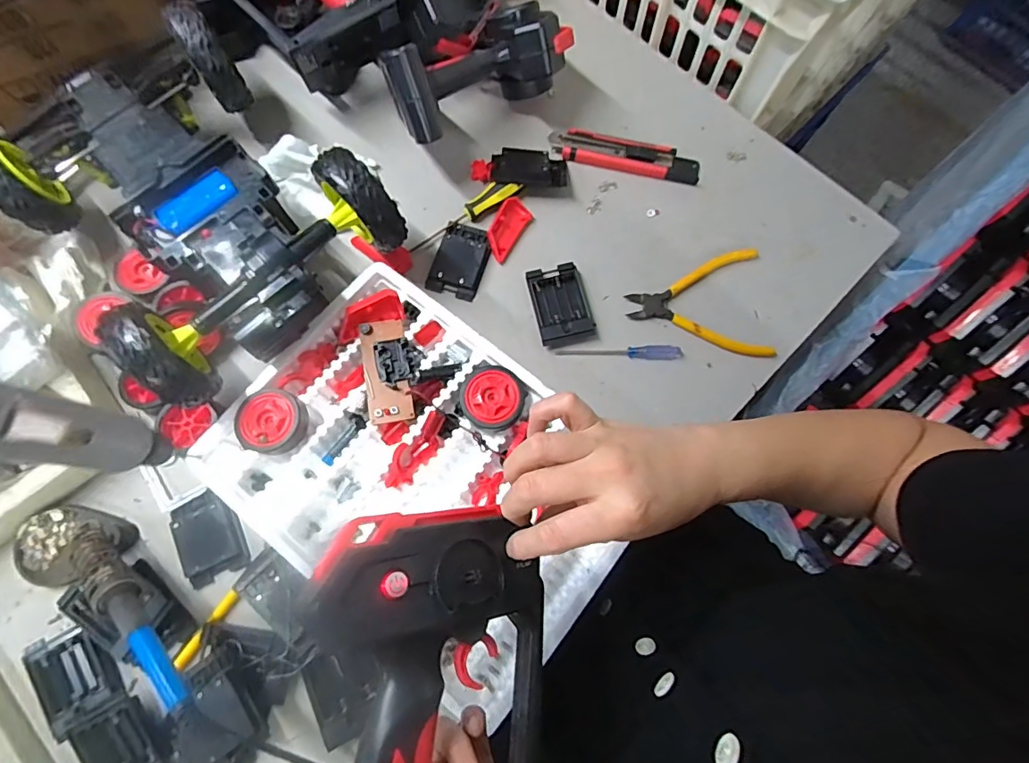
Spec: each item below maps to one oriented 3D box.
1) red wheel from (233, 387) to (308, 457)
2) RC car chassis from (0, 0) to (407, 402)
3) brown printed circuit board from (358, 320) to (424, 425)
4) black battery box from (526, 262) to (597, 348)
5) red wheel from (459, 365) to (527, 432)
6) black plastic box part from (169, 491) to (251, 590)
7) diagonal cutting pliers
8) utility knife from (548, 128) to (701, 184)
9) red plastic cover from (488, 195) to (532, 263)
[{"bbox_3d":[-0.215,0.036,0.439,0.061,0.019,0.055,9,75,2],"label":"red wheel"},{"bbox_3d":[-0.300,-0.176,0.443,0.346,0.078,0.238,44,79,10],"label":"RC car chassis"},{"bbox_3d":[-0.113,-0.012,0.457,0.050,0.015,0.095,-10,75,-3],"label":"brown printed circuit board"},{"bbox_3d":[0.048,-0.079,0.504,0.057,0.015,0.081,-14,76,-4],"label":"black battery box"},{"bbox_3d":[-0.020,0.013,0.448,0.056,0.027,0.064,-21,76,-6],"label":"red wheel"},{"bbox_3d":[-0.276,0.139,0.450,0.056,0.012,0.077,-26,77,-7],"label":"black plastic box part"},{"bbox_3d":[0.188,-0.080,0.508,0.139,0.014,0.112,0,75,0],"label":"diagonal cutting pliers"},{"bbox_3d":[0.123,-0.249,0.549,0.167,0.020,0.036,10,75,2],"label":"utility knife"},{"bbox_3d":[-0.007,-0.163,0.526,0.030,0.016,0.067,30,77,7],"label":"red plastic cover"}]

